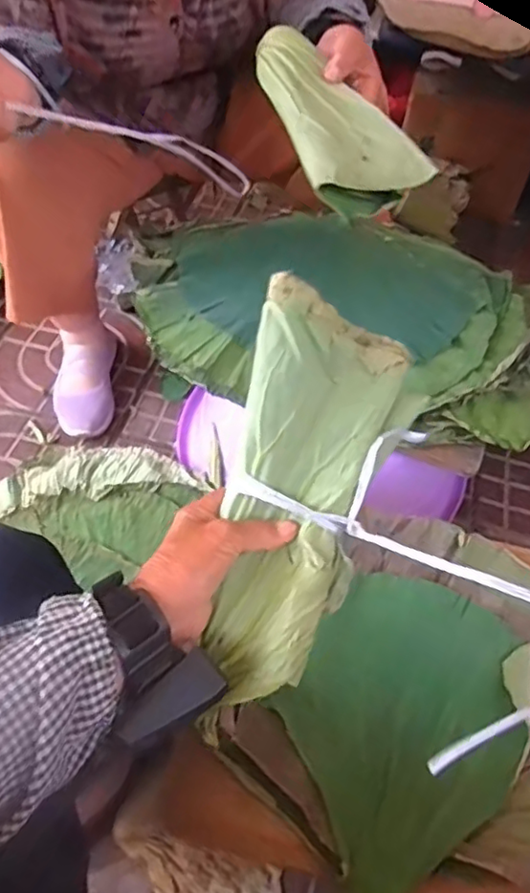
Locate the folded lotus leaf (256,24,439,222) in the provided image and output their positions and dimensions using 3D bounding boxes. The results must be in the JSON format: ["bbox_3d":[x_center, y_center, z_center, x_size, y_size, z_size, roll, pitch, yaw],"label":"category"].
[{"bbox_3d":[0.069,-0.342,0.627,0.122,0.046,0.290,-8,54,-11],"label":"folded lotus leaf"}]

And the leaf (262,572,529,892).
[{"bbox_3d":[0.118,0.233,0.534,0.189,0.021,0.256,33,58,18],"label":"leaf"}]

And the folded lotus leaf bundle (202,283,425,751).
[{"bbox_3d":[0.031,0.037,0.451,0.120,0.054,0.306,13,76,5],"label":"folded lotus leaf bundle"}]

